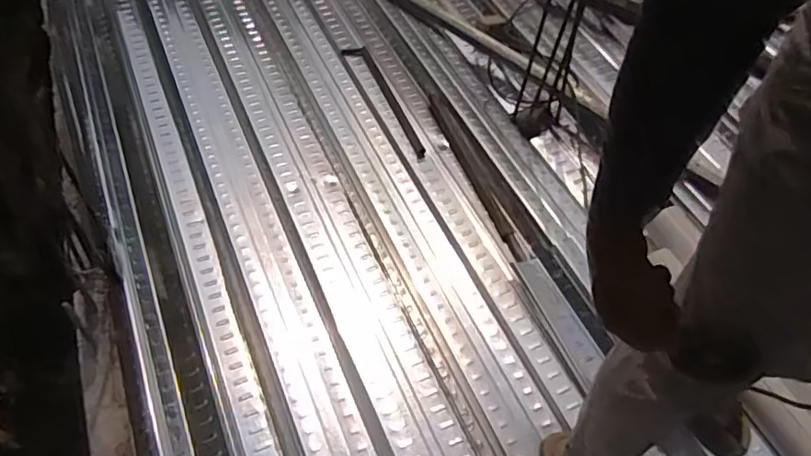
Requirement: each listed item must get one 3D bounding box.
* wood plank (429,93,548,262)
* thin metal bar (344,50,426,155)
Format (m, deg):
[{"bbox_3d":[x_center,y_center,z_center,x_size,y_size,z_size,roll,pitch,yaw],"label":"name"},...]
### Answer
[{"bbox_3d":[0.189,-0.143,1.424,0.079,0.023,0.529,-16,57,-13],"label":"wood plank"},{"bbox_3d":[-0.059,-0.357,1.554,0.065,0.010,0.459,-21,58,-13],"label":"thin metal bar"}]

